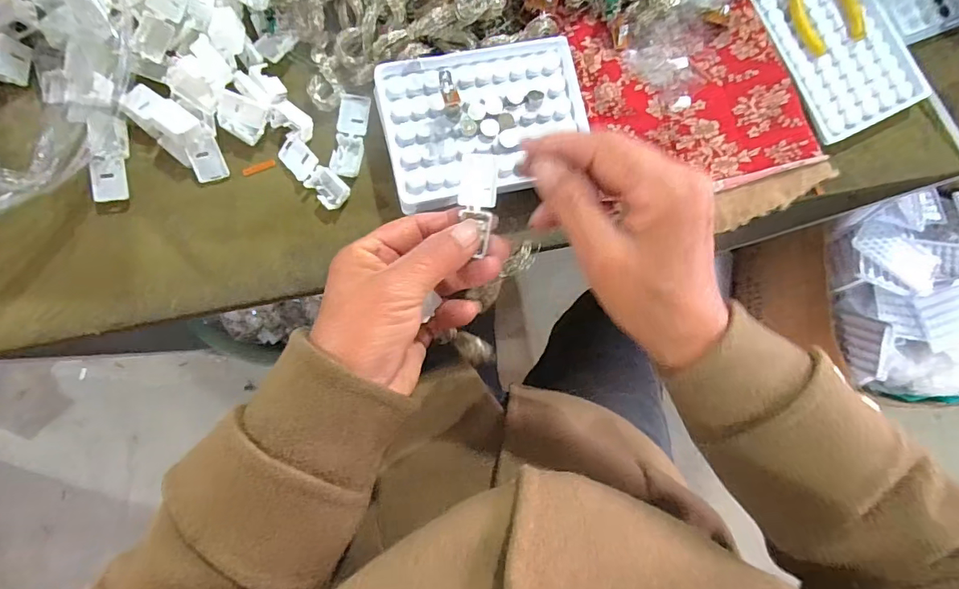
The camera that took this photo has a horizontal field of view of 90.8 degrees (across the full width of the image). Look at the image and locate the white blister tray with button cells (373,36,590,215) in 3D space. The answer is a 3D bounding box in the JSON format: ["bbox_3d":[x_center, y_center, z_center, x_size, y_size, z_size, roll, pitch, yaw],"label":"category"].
[{"bbox_3d":[0.004,-0.113,0.311,0.129,0.022,0.096,-13,87,-6],"label":"white blister tray with button cells"}]

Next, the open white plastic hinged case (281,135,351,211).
[{"bbox_3d":[-0.111,-0.081,0.315,0.056,0.011,0.020,45,83,0],"label":"open white plastic hinged case"}]

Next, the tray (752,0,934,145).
[{"bbox_3d":[0.273,-0.189,0.357,0.098,0.014,0.128,-24,88,-7],"label":"tray"}]

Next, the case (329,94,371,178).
[{"bbox_3d":[-0.087,-0.108,0.319,0.019,0.006,0.055,8,85,-5],"label":"case"}]

